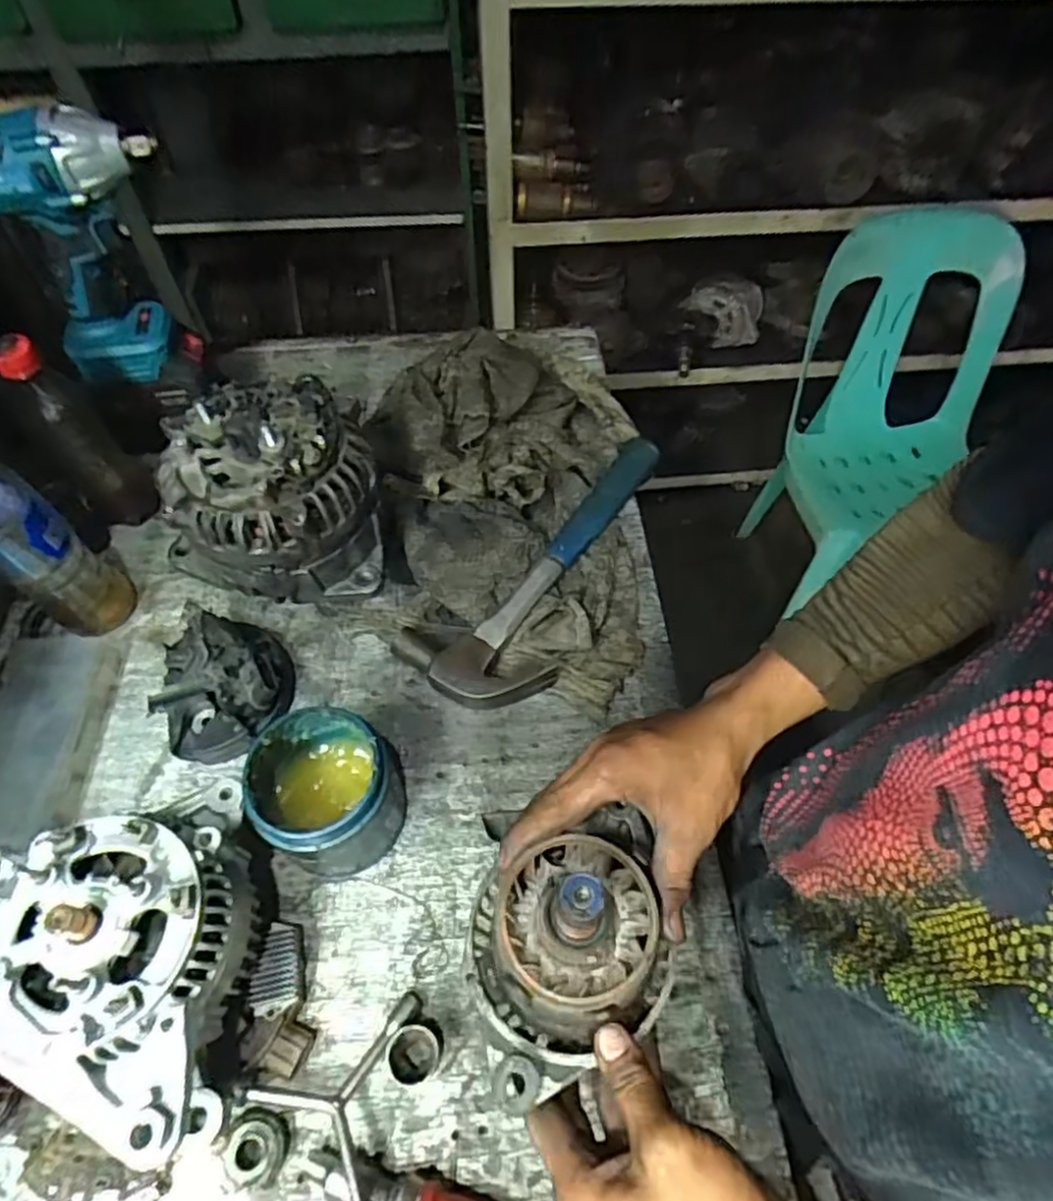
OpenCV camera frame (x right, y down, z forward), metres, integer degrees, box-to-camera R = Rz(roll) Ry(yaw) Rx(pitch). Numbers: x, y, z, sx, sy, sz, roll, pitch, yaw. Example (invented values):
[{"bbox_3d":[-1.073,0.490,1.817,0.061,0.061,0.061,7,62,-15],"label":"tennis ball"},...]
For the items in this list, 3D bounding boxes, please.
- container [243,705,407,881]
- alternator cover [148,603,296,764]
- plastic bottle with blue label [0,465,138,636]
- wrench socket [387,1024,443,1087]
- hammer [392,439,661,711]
[{"bbox_3d":[-0.133,0.132,0.467,0.087,0.100,0.091,0,58,-1],"label":"container"},{"bbox_3d":[-0.247,0.063,0.534,0.103,0.066,0.113,-9,58,-7],"label":"alternator cover"},{"bbox_3d":[-0.373,-0.036,0.510,0.057,0.211,0.061,0,58,-1],"label":"plastic bottle with blue label"},{"bbox_3d":[-0.069,0.278,0.415,0.031,0.033,0.029,9,58,5],"label":"wrench socket"},{"bbox_3d":[0.042,-0.029,0.615,0.117,0.029,0.330,38,65,20],"label":"hammer"}]

